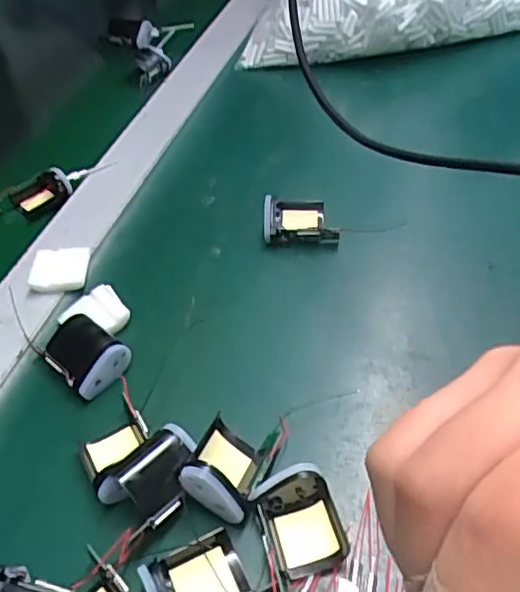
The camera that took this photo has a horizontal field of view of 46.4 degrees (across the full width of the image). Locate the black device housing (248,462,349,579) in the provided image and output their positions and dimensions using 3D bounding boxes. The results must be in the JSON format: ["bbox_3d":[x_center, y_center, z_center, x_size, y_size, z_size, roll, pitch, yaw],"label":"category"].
[{"bbox_3d":[0.018,0.101,0.279,0.035,0.019,0.045,-18,47,-12],"label":"black device housing"}]

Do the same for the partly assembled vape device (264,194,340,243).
[{"bbox_3d":[0.028,-0.054,0.427,0.050,0.023,0.038,-3,46,3],"label":"partly assembled vape device"}]

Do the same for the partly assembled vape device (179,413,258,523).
[{"bbox_3d":[-0.017,0.079,0.290,0.029,0.028,0.043,10,48,14],"label":"partly assembled vape device"}]

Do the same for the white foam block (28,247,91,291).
[{"bbox_3d":[-0.135,-0.019,0.411,0.037,0.010,0.033,-6,46,-1],"label":"white foam block"}]

